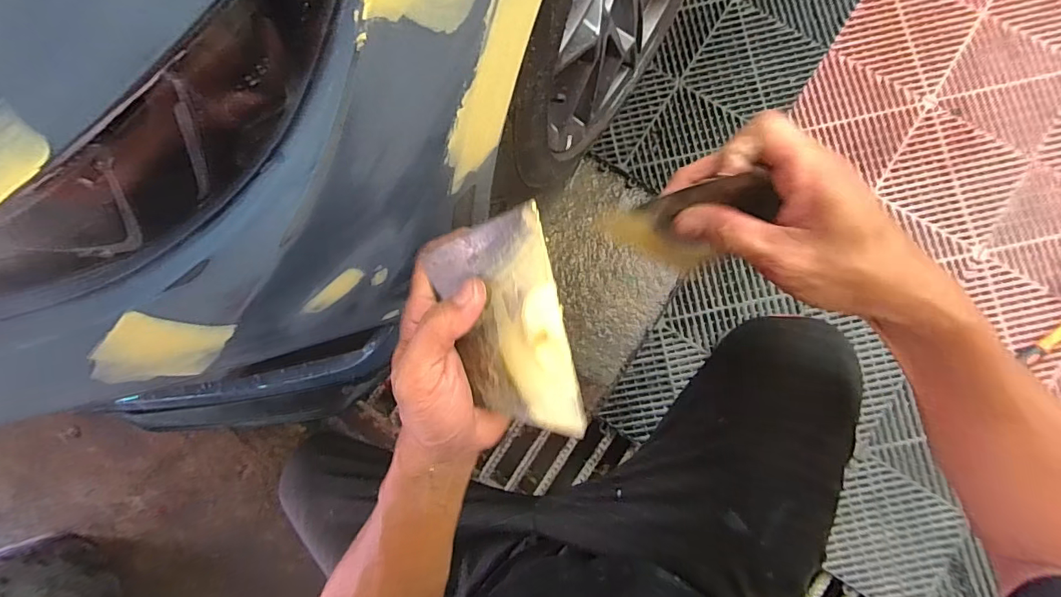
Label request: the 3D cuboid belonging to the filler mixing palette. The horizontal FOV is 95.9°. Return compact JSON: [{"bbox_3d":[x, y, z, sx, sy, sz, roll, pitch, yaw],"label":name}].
[{"bbox_3d":[-0.017,0.016,0.268,0.082,0.006,0.118,-5,103,38],"label":"filler mixing palette"}]

